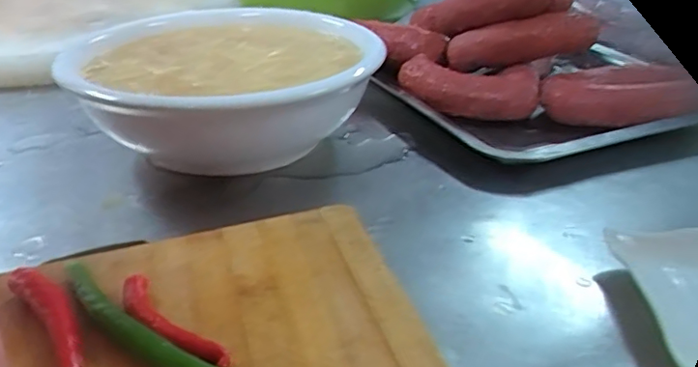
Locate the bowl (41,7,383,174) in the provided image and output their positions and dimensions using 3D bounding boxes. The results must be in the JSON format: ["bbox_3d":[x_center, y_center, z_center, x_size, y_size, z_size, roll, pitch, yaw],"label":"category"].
[{"bbox_3d":[-0.090,-0.074,0.469,0.227,0.080,0.239,-4,30,-1],"label":"bowl"}]

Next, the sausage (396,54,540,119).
[{"bbox_3d":[0.104,-0.084,0.524,0.124,0.041,0.064,11,33,23],"label":"sausage"}]

